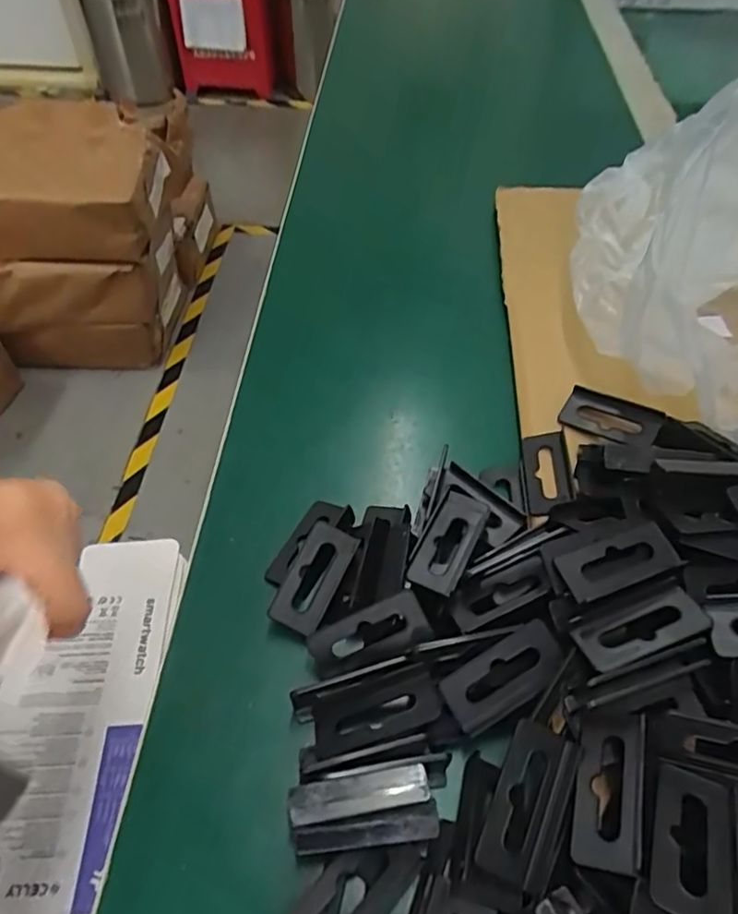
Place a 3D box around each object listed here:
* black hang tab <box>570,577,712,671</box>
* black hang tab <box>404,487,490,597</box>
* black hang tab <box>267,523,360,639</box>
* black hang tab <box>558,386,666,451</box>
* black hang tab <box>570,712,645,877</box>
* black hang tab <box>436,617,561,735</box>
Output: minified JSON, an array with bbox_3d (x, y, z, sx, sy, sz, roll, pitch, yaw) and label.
[{"bbox_3d":[0.100,0.063,0.228,0.044,0.011,0.021,-16,54,-12],"label":"black hang tab"},{"bbox_3d":[0.036,0.035,0.271,0.022,0.005,0.058,23,49,14],"label":"black hang tab"},{"bbox_3d":[-0.024,0.052,0.266,0.022,0.006,0.047,28,63,0],"label":"black hang tab"},{"bbox_3d":[0.123,-0.020,0.314,0.048,0.005,0.023,23,81,31],"label":"black hang tab"},{"bbox_3d":[0.077,0.107,0.198,0.022,0.008,0.046,-12,42,36],"label":"black hang tab"},{"bbox_3d":[0.050,0.082,0.232,0.047,0.004,0.022,-29,83,-6],"label":"black hang tab"}]

